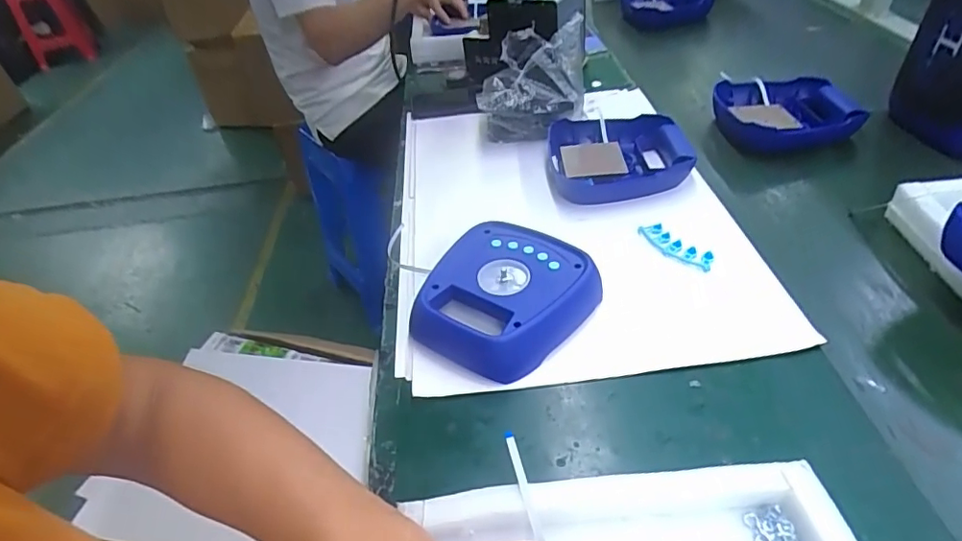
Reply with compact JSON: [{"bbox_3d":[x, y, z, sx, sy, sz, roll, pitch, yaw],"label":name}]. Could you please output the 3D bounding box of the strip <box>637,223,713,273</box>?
[{"bbox_3d":[0.221,-0.025,0.614,0.034,0.017,0.090,-26,43,-19],"label":"strip"}]

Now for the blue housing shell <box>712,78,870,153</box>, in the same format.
[{"bbox_3d":[0.436,-0.225,0.787,0.171,0.059,0.145,2,42,13],"label":"blue housing shell"}]

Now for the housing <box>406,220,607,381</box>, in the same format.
[{"bbox_3d":[0.021,0.027,0.552,0.160,0.047,0.166,27,52,34],"label":"housing"}]

